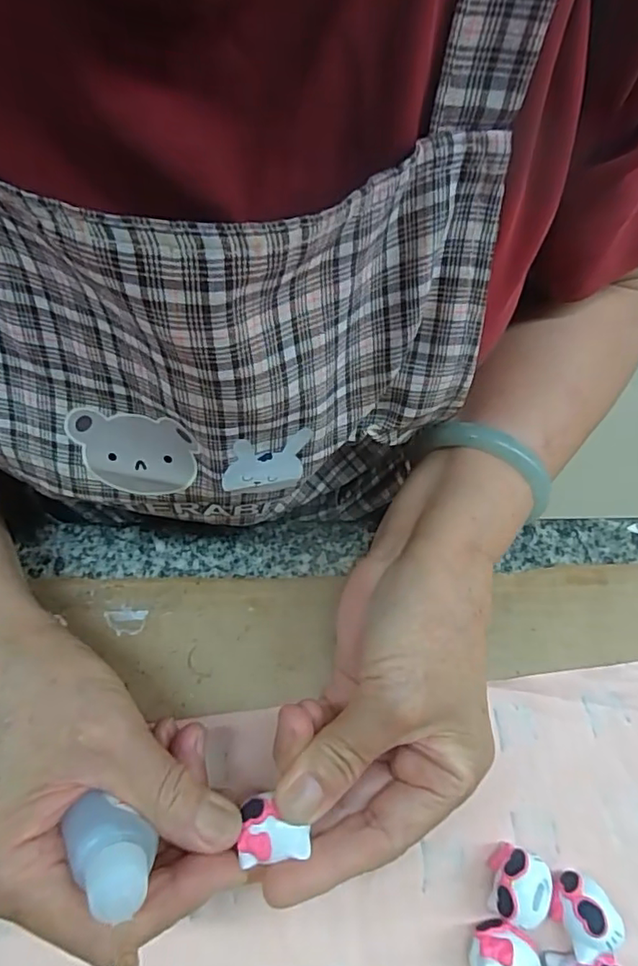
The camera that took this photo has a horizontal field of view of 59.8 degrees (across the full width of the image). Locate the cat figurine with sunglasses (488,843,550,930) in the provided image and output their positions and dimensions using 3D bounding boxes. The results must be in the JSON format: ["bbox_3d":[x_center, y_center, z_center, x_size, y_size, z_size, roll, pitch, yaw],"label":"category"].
[{"bbox_3d":[0.078,0.158,0.218,0.019,0.020,0.024,20,66,8],"label":"cat figurine with sunglasses"}]

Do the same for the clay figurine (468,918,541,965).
[{"bbox_3d":[0.070,0.179,0.209,0.025,0.019,0.022,1,65,-1],"label":"clay figurine"}]

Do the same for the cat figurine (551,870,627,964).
[{"bbox_3d":[0.099,0.164,0.214,0.020,0.027,0.023,-27,69,-13],"label":"cat figurine"}]

